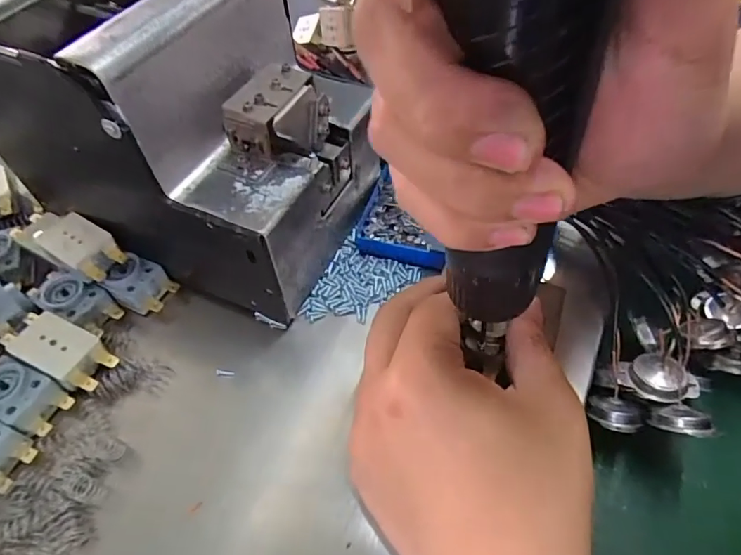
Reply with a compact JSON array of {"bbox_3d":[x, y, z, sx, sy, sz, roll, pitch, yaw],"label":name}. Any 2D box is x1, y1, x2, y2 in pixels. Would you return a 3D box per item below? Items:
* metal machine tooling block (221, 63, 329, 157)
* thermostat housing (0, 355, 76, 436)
[{"bbox_3d":[-0.045,-0.079,0.241,0.035,0.030,0.045,20,57,15],"label":"metal machine tooling block"},{"bbox_3d":[-0.175,0.059,0.242,0.044,0.012,0.026,19,56,15],"label":"thermostat housing"}]

